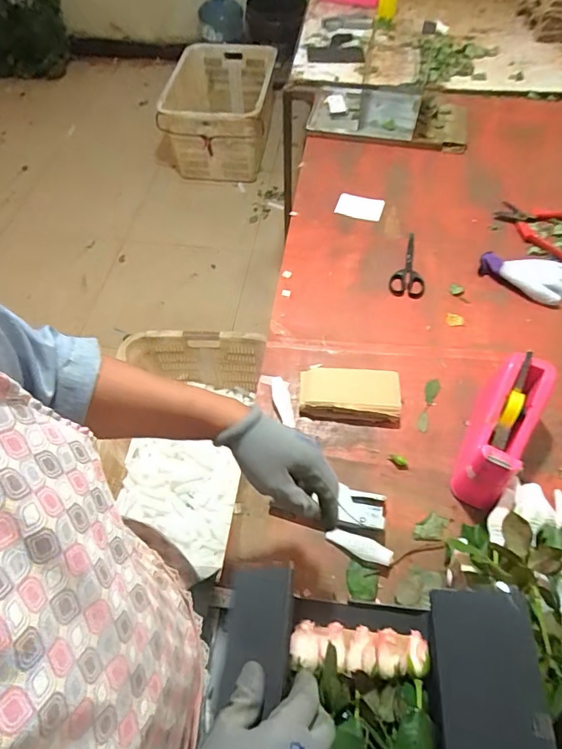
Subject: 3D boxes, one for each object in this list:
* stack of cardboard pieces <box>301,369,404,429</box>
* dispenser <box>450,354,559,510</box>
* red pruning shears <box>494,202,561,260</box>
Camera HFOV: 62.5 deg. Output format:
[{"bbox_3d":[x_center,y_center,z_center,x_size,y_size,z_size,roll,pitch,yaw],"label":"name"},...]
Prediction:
[{"bbox_3d":[0.107,0.034,0.726,0.152,0.032,0.085,6,58,6],"label":"stack of cardboard pieces"},{"bbox_3d":[0.302,0.072,0.636,0.077,0.096,0.219,26,73,16],"label":"dispenser"},{"bbox_3d":[0.519,-0.307,0.940,0.155,0.013,0.139,26,62,17],"label":"red pruning shears"}]

